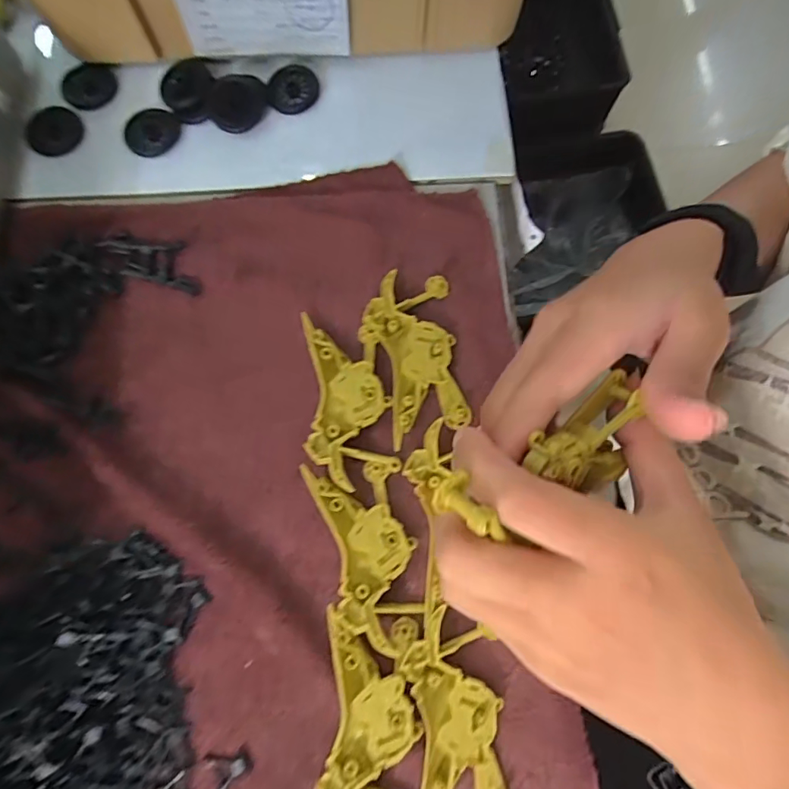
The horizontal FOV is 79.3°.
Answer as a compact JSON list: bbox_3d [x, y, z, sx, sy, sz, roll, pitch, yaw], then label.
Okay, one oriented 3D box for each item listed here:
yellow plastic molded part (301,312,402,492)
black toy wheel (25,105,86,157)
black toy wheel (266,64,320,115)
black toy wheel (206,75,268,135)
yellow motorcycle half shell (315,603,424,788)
[{"bbox_3d":[-0.028,0.002,0.283,0.048,0.009,0.099,-7,76,-2],"label":"yellow plastic molded part"},{"bbox_3d":[-0.241,-0.187,0.338,0.035,0.007,0.036,0,76,0],"label":"black toy wheel"},{"bbox_3d":[-0.074,-0.223,0.347,0.036,0.008,0.035,0,76,0],"label":"black toy wheel"},{"bbox_3d":[-0.111,-0.205,0.336,0.040,0.007,0.037,-1,100,-6],"label":"black toy wheel"},{"bbox_3d":[-0.012,0.168,0.242,0.048,0.012,0.103,3,76,0],"label":"yellow motorcycle half shell"}]

